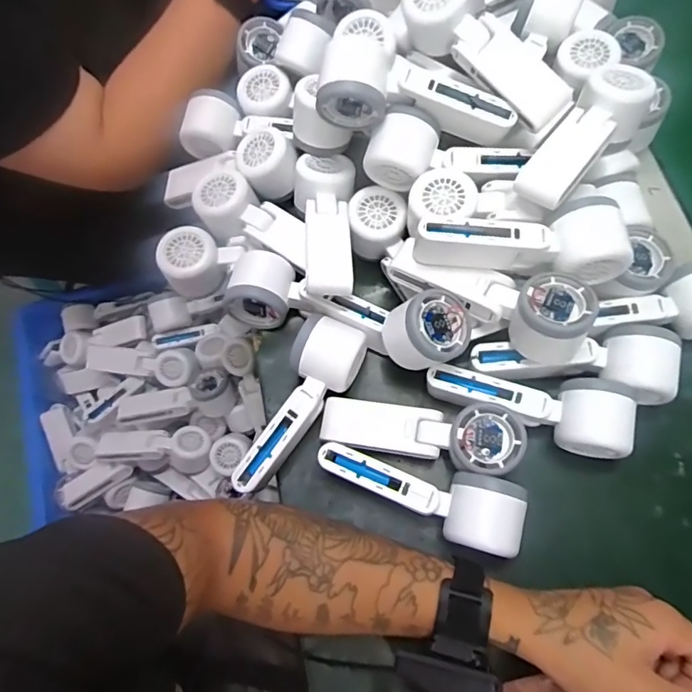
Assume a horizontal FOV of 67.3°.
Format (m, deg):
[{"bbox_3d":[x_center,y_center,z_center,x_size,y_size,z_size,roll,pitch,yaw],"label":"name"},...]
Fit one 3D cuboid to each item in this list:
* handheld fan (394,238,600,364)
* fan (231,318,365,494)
[{"bbox_3d":[0.117,-0.039,0.433,0.168,0.057,0.056,19,72,10],"label":"handheld fan"},{"bbox_3d":[-0.037,0.055,0.447,0.055,0.046,0.158,23,72,7],"label":"fan"}]

